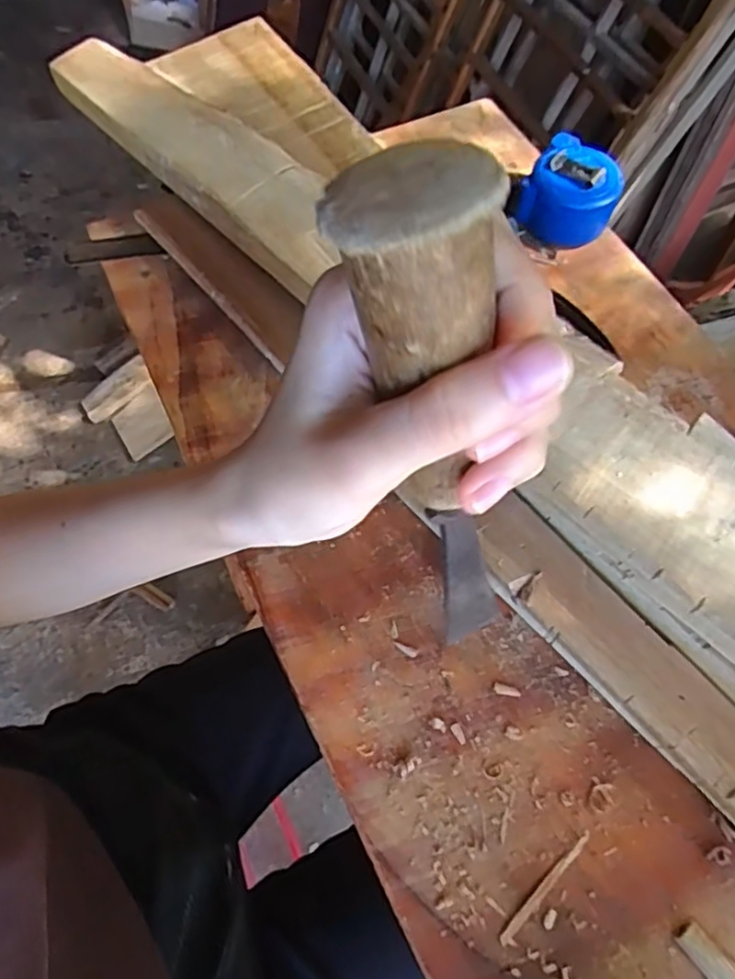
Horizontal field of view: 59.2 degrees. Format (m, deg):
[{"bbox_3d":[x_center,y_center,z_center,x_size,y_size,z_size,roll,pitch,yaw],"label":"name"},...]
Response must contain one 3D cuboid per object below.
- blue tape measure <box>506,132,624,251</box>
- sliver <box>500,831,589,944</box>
[{"bbox_3d":[0.135,-0.199,0.435,0.063,0.036,0.061,34,66,13],"label":"blue tape measure"},{"bbox_3d":[0.076,0.168,0.274,0.056,0.004,0.004,-39,71,-20],"label":"sliver"}]

